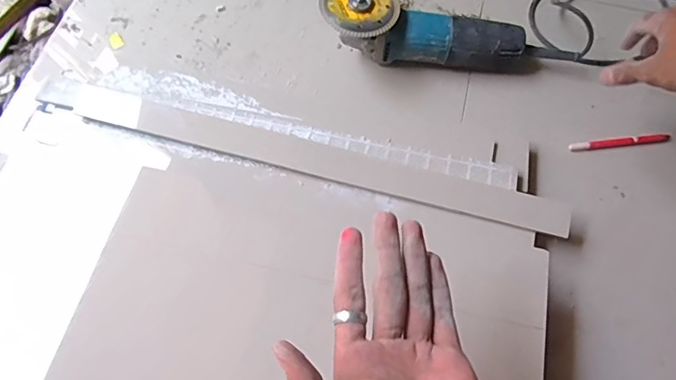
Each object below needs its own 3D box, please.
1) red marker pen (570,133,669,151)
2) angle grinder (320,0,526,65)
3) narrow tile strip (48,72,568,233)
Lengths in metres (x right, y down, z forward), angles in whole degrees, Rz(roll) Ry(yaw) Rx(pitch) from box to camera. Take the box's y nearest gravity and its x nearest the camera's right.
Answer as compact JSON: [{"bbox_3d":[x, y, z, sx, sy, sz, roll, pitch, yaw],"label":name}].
[{"bbox_3d":[0.366,-0.062,0.605,0.128,0.007,0.012,-6,68,-2],"label":"red marker pen"},{"bbox_3d":[0.113,-0.218,0.628,0.267,0.088,0.093,1,68,1],"label":"angle grinder"},{"bbox_3d":[-0.050,-0.043,0.554,0.639,0.014,0.045,15,69,6],"label":"narrow tile strip"}]

